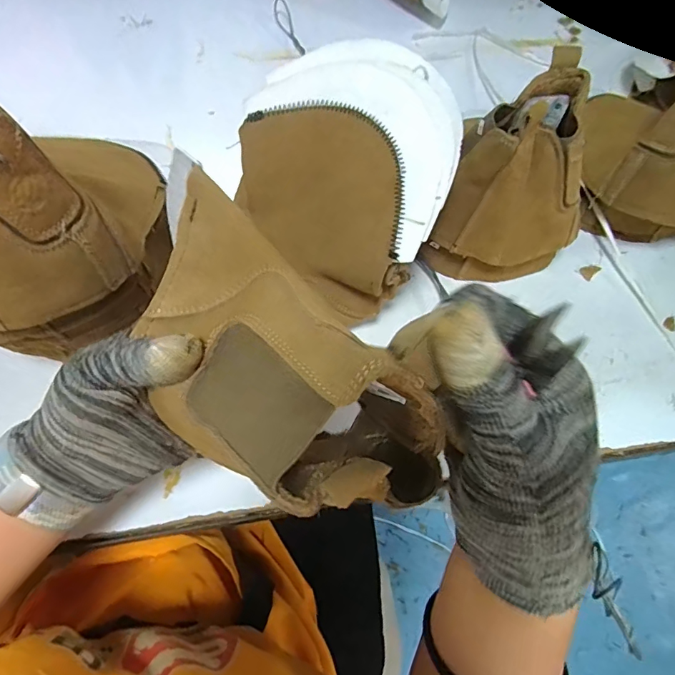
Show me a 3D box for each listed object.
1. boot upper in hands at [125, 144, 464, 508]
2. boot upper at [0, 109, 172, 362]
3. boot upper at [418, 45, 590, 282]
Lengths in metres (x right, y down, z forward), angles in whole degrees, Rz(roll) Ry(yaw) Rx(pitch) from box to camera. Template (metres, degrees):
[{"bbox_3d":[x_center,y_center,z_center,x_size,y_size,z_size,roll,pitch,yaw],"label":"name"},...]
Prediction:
[{"bbox_3d":[-0.042,0.004,0.214,0.086,0.069,0.192,-36,61,-19],"label":"boot upper in hands"},{"bbox_3d":[-0.207,-0.065,0.297,0.145,0.192,0.116,3,64,-2],"label":"boot upper"},{"bbox_3d":[0.151,-0.120,0.400,0.129,0.178,0.091,-28,69,-16],"label":"boot upper"}]

